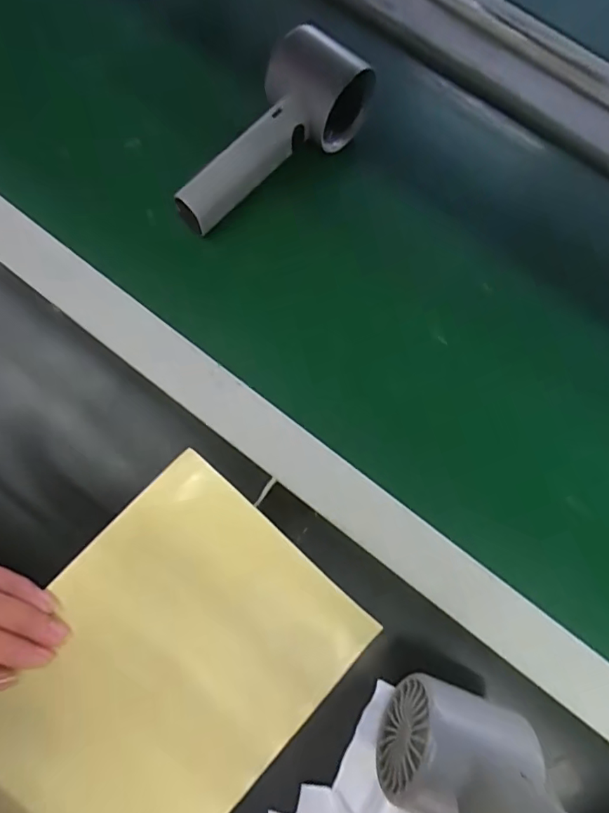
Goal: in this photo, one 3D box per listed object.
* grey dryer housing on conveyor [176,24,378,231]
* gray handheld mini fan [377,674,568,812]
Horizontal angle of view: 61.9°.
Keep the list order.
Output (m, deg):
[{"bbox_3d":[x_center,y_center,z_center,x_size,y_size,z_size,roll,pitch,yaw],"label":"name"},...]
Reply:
[{"bbox_3d":[-0.027,-0.183,0.347,0.159,0.068,0.055,-43,81,-11],"label":"grey dryer housing on conveyor"},{"bbox_3d":[0.082,0.155,0.185,0.058,0.150,0.050,29,78,-4],"label":"gray handheld mini fan"}]

